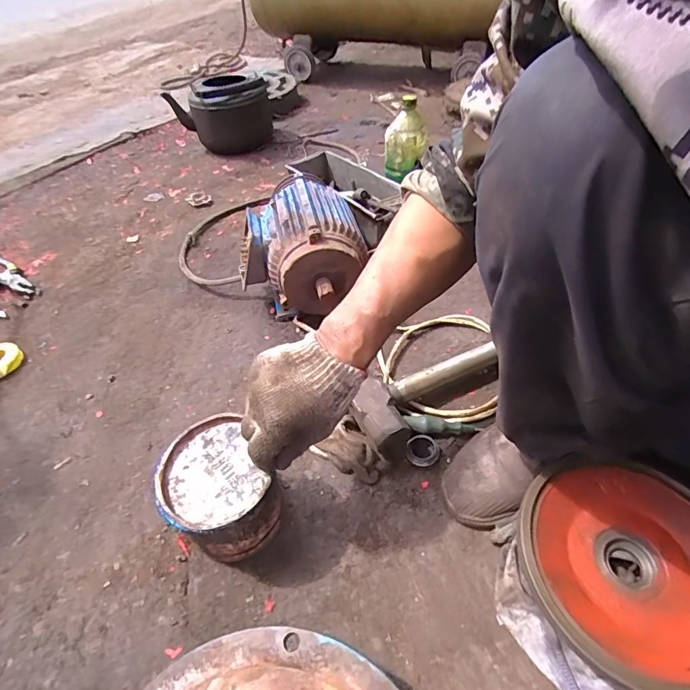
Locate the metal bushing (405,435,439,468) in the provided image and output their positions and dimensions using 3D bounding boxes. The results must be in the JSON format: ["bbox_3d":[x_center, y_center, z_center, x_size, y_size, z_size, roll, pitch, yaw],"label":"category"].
[{"bbox_3d":[0.099,0.136,0.562,0.042,0.017,0.040,-3,46,3],"label":"metal bushing"}]

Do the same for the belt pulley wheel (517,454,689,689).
[{"bbox_3d":[0.272,0.202,0.407,0.197,0.037,0.194,-16,47,-10],"label":"belt pulley wheel"}]

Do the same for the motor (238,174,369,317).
[{"bbox_3d":[-0.079,-0.155,0.750,0.200,0.179,0.249,-11,49,-7],"label":"motor"}]

